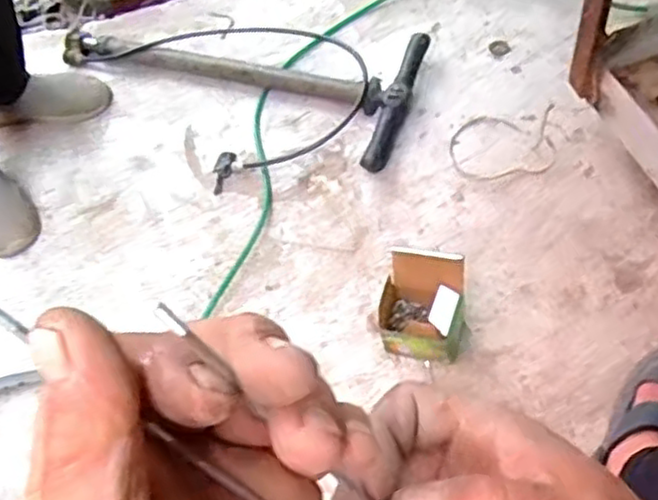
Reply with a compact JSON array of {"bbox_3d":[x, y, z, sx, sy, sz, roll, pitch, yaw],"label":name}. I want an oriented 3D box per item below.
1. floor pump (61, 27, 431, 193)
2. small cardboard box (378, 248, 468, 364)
[{"bbox_3d":[-0.182,-0.276,1.132,0.638,0.127,0.303,23,59,16],"label":"floor pump"},{"bbox_3d":[0.110,0.065,0.828,0.103,0.109,0.083,9,56,8],"label":"small cardboard box"}]

